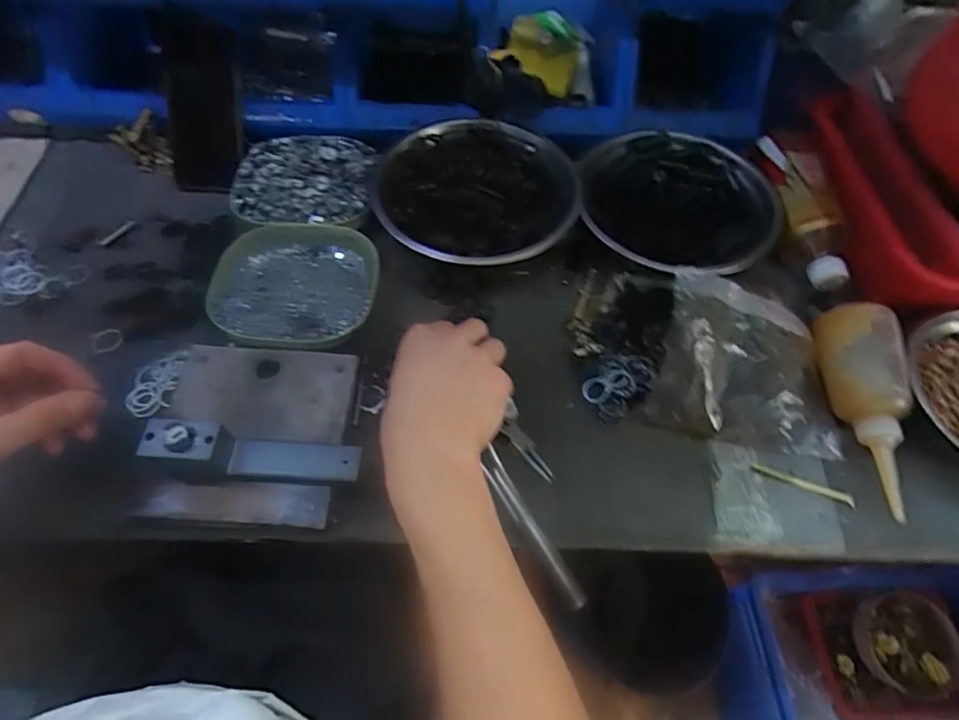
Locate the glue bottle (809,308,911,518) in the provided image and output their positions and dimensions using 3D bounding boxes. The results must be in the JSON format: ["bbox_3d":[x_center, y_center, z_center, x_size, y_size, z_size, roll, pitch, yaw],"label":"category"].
[{"bbox_3d":[0.319,0.037,0.448,0.058,0.057,0.174,8,62,4],"label":"glue bottle"}]

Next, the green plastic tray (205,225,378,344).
[{"bbox_3d":[-0.178,-0.072,0.515,0.158,0.033,0.136,2,61,0],"label":"green plastic tray"}]

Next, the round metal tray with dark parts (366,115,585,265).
[{"bbox_3d":[-0.004,-0.167,0.559,0.197,0.058,0.196,0,61,-1],"label":"round metal tray with dark parts"}]

